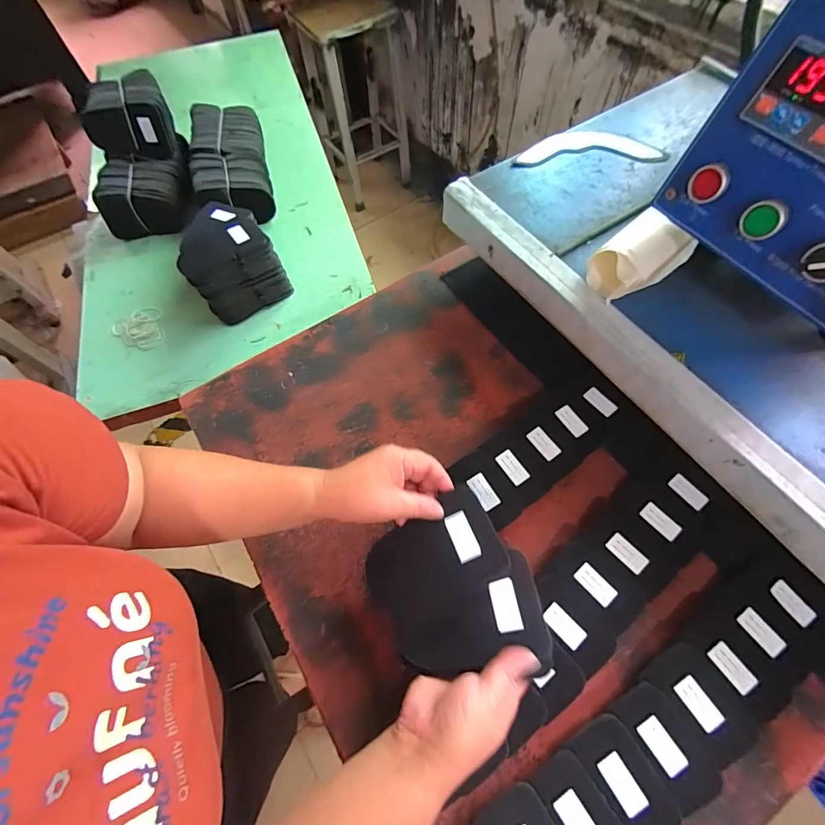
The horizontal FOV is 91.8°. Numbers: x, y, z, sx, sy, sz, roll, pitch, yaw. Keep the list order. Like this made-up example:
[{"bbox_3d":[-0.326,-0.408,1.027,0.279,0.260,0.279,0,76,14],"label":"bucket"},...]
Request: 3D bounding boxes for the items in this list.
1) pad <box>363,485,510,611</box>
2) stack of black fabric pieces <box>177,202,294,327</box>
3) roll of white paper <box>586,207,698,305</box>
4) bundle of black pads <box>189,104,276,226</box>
[{"bbox_3d":[0.017,0.138,0.389,0.133,0.009,0.086,-27,64,3],"label":"pad"},{"bbox_3d":[-0.325,-0.279,0.703,0.140,0.120,0.200,-29,67,-10],"label":"stack of black fabric pieces"},{"bbox_3d":[0.241,-0.165,0.429,0.100,0.052,0.079,-32,67,-12],"label":"roll of white paper"},{"bbox_3d":[-0.370,-0.510,0.829,0.133,0.096,0.297,-14,65,-4],"label":"bundle of black pads"}]

